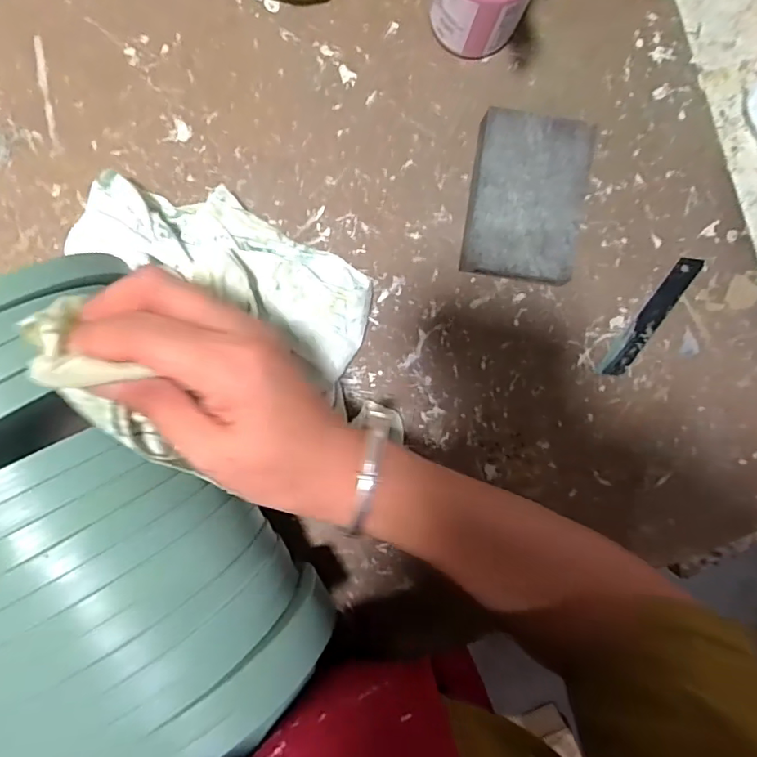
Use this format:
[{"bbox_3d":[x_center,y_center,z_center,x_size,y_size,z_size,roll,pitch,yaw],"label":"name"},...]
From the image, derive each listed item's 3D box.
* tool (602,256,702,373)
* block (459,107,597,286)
[{"bbox_3d":[0.188,-0.042,0.362,0.015,0.005,0.097,35,91,-5],"label":"tool"},{"bbox_3d":[0.095,-0.116,0.346,0.069,0.029,0.100,6,94,-4],"label":"block"}]

